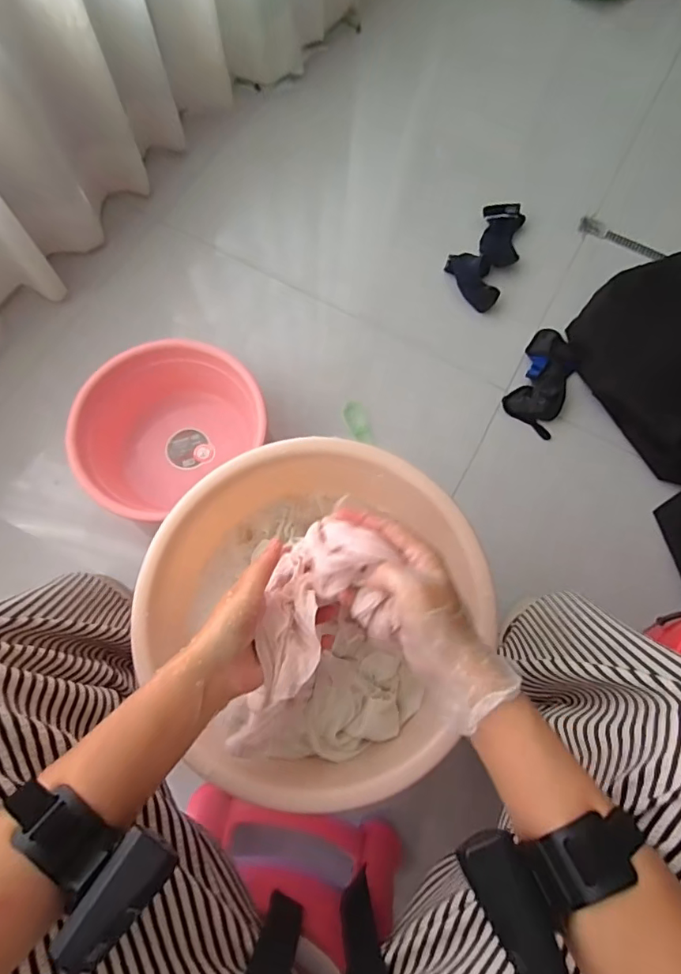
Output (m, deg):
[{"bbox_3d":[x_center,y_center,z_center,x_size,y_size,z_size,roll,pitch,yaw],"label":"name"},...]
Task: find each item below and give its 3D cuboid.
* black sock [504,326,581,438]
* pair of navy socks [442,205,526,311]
[{"bbox_3d":[0.381,-0.213,0.901,0.097,0.063,0.211,26,73,7],"label":"black sock"},{"bbox_3d":[0.302,-0.475,1.002,0.117,0.029,0.236,30,74,8],"label":"pair of navy socks"}]

